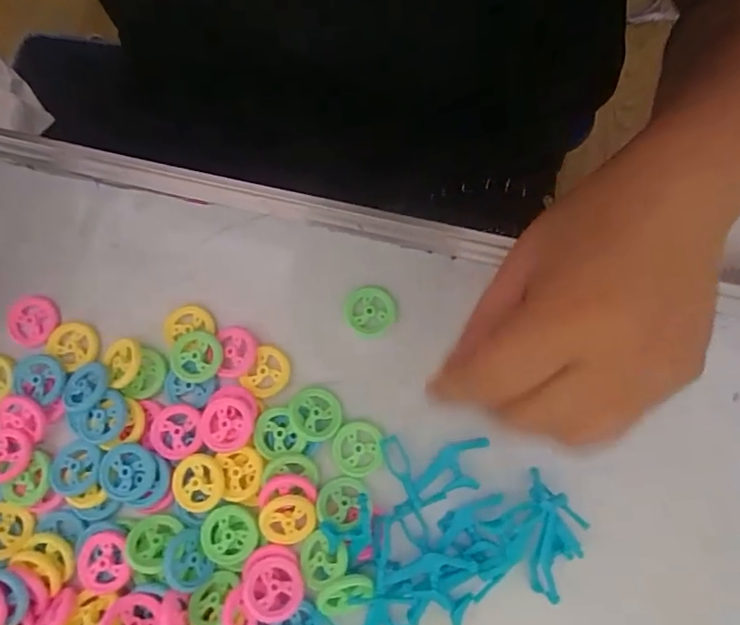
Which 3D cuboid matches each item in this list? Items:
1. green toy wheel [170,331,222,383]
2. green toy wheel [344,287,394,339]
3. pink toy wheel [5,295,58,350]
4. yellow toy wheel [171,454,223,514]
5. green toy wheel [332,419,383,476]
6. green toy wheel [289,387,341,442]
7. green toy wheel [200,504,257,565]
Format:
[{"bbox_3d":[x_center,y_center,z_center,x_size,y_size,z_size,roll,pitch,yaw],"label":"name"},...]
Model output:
[{"bbox_3d":[-0.099,0.025,0.298,0.029,0.007,0.030,0,78,1],"label":"green toy wheel"},{"bbox_3d":[0.000,-0.001,0.303,0.028,0.006,0.028,0,78,1],"label":"green toy wheel"},{"bbox_3d":[-0.202,0.005,0.310,0.025,0.011,0.031,28,80,7],"label":"pink toy wheel"},{"bbox_3d":[-0.094,0.092,0.278,0.029,0.005,0.029,0,78,1],"label":"yellow toy wheel"},{"bbox_3d":[-0.007,0.075,0.285,0.027,0.004,0.029,0,78,1],"label":"green toy wheel"},{"bbox_3d":[-0.030,0.056,0.285,0.028,0.004,0.028,5,75,-19],"label":"green toy wheel"},{"bbox_3d":[-0.075,0.118,0.275,0.028,0.005,0.029,0,78,1],"label":"green toy wheel"}]

